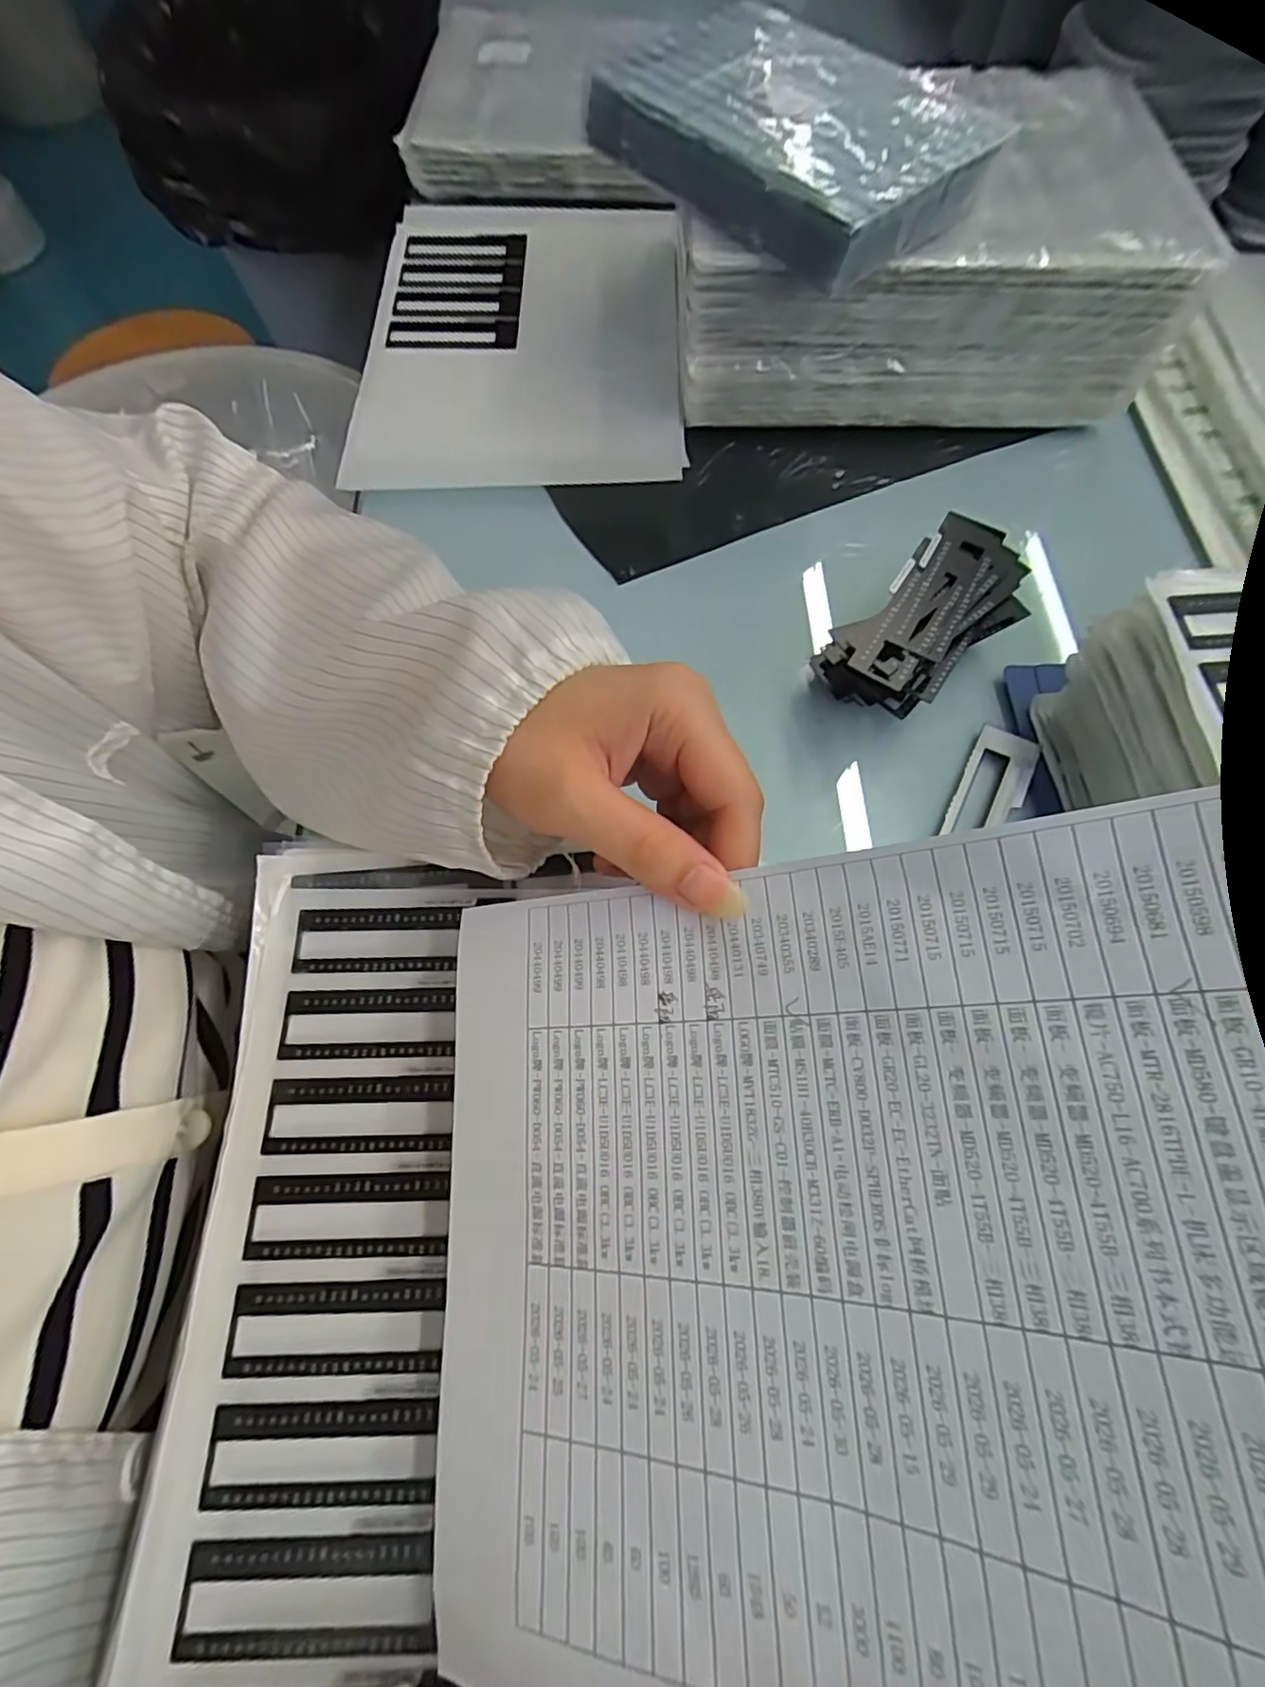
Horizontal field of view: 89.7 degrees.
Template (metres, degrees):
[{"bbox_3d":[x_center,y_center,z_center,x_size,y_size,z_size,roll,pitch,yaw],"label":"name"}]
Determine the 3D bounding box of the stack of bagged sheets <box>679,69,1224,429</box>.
[{"bbox_3d":[0.166,-0.360,0.380,0.279,0.088,0.187,-1,69,0],"label":"stack of bagged sheets"}]

